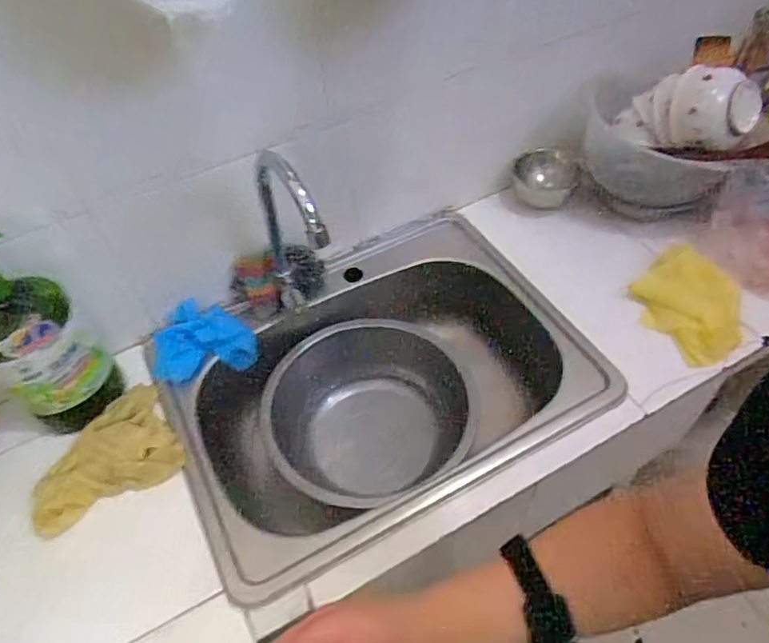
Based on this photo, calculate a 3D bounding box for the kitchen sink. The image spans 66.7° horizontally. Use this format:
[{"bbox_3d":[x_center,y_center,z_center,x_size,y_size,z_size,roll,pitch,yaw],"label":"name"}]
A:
[{"bbox_3d":[-0.008,0.119,0.855,0.525,0.192,0.410,-25,54,-15],"label":"kitchen sink"}]

